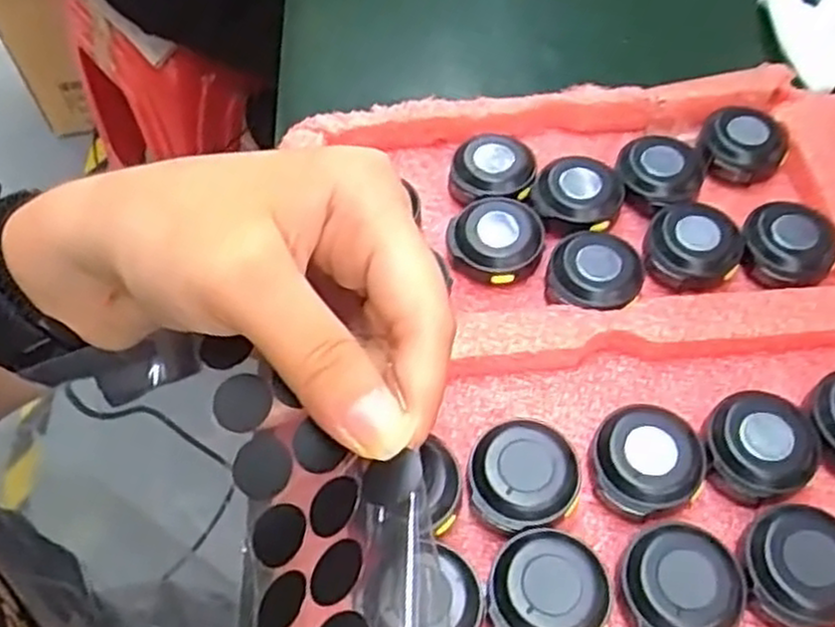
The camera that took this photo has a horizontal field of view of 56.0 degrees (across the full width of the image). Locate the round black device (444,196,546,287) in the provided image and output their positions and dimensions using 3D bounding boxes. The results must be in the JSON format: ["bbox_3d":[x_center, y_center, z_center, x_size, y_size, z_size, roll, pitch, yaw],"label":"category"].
[{"bbox_3d":[0.025,-0.025,0.254,0.030,0.011,0.030,-2,56,3],"label":"round black device"}]

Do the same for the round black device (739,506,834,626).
[{"bbox_3d":[0.095,0.062,0.194,0.031,0.010,0.028,-31,60,-16],"label":"round black device"}]

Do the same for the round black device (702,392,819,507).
[{"bbox_3d":[0.093,0.035,0.212,0.031,0.012,0.027,-34,61,-18],"label":"round black device"}]

